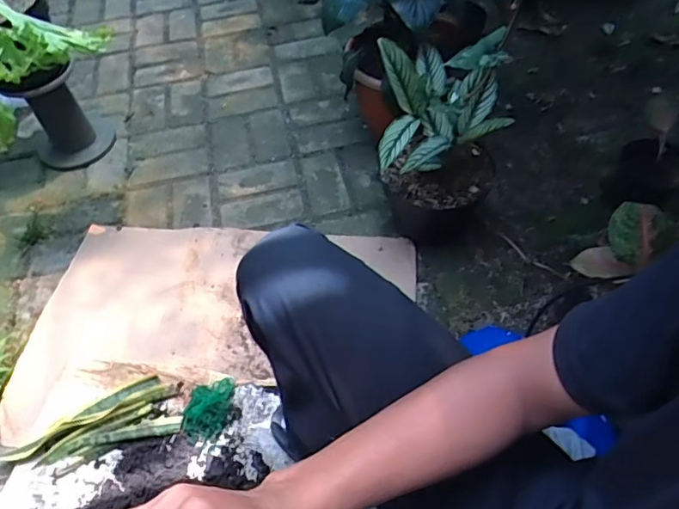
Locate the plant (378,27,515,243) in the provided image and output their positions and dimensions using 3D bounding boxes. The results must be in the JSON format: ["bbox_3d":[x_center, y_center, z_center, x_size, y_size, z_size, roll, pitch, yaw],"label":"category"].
[{"bbox_3d":[0.182,-0.199,1.003,0.219,0.358,0.216,-4,52,2],"label":"plant"}]

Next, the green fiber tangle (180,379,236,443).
[{"bbox_3d":[-0.219,0.255,0.880,0.062,0.036,0.113,15,55,16],"label":"green fiber tangle"}]

